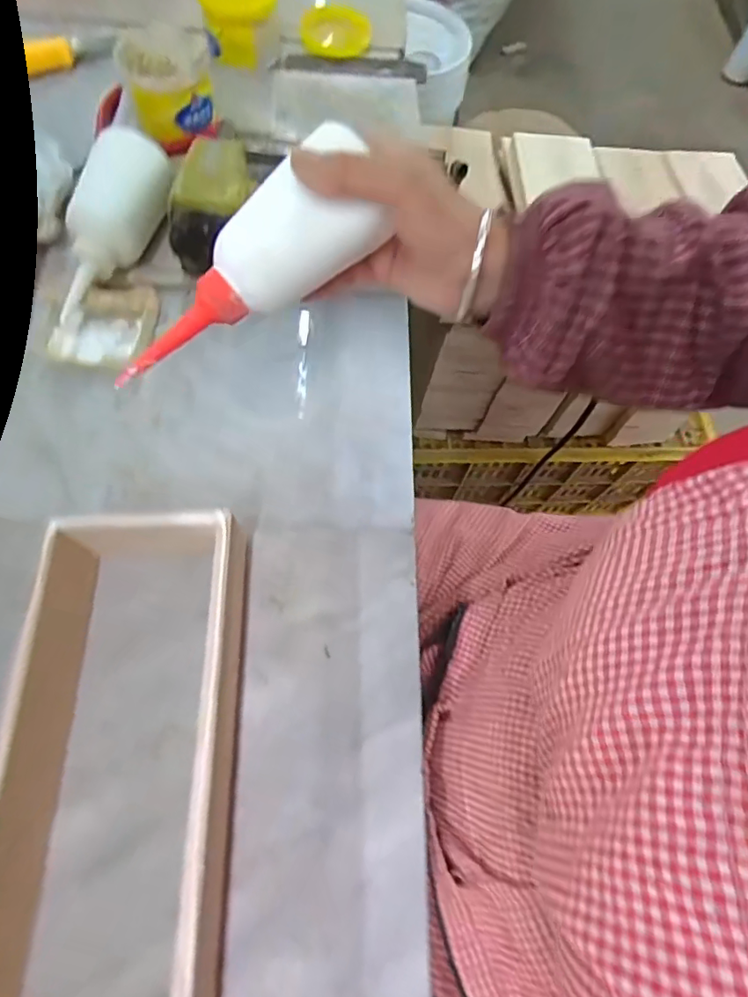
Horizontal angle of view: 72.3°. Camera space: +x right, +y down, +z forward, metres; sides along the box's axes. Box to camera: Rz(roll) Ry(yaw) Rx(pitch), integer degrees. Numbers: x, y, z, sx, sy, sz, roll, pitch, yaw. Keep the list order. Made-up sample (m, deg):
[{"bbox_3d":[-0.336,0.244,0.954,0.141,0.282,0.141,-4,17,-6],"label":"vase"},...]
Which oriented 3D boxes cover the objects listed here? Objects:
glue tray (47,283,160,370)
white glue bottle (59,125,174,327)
[{"bbox_3d":[-0.205,-0.137,0.397,0.074,0.022,0.072,8,67,-1],"label":"glue tray"},{"bbox_3d":[-0.206,-0.210,0.401,0.042,0.049,0.158,18,82,5],"label":"white glue bottle"}]

